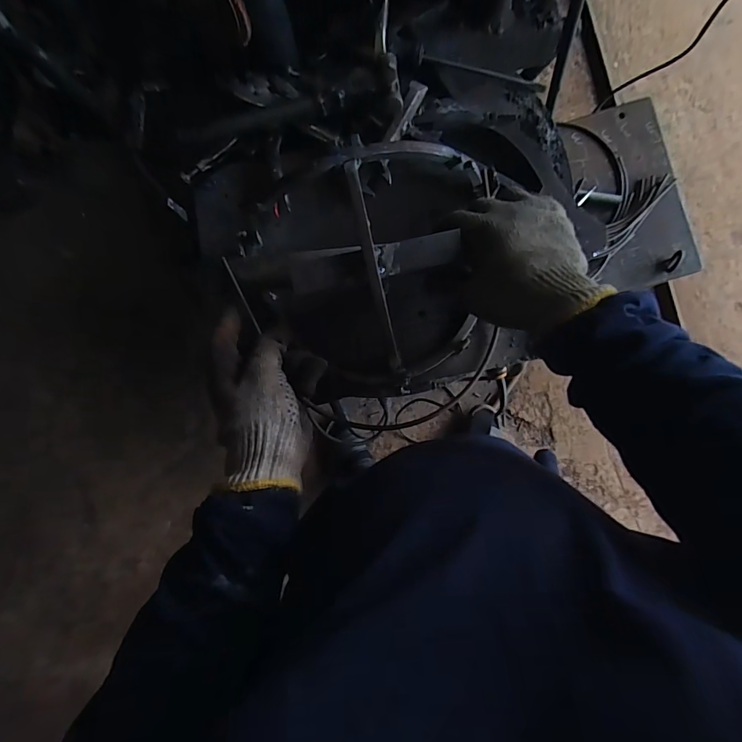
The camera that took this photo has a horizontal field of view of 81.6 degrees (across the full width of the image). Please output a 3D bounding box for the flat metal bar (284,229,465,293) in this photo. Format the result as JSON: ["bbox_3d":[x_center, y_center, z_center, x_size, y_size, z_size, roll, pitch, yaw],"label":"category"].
[{"bbox_3d":[0.004,-0.090,0.357,0.140,0.009,0.031,-9,104,0],"label":"flat metal bar"}]

